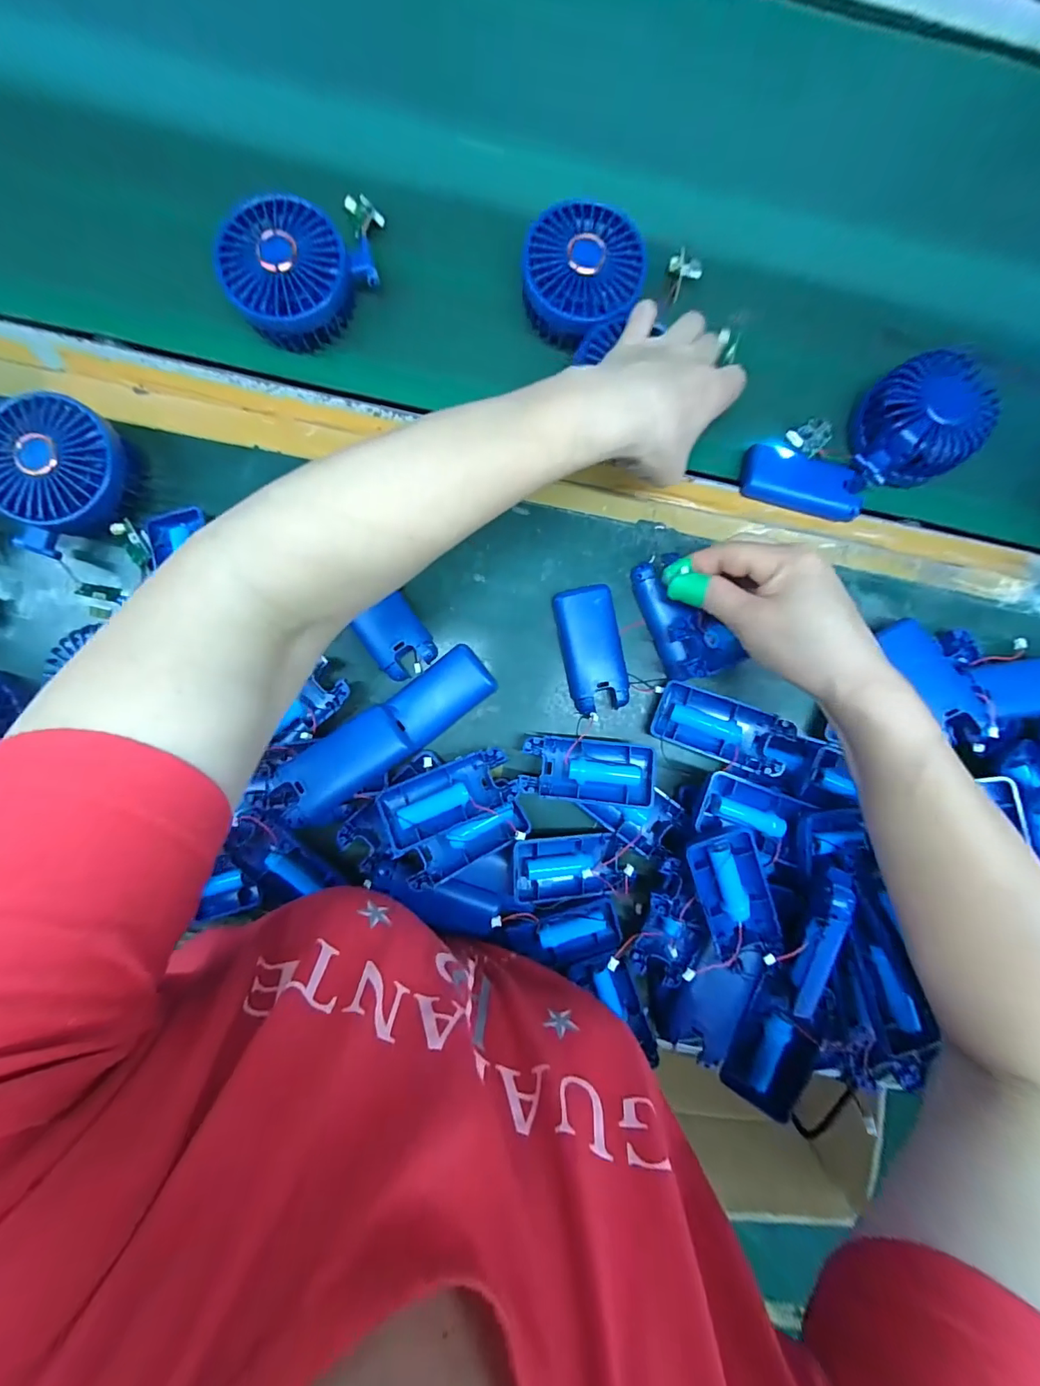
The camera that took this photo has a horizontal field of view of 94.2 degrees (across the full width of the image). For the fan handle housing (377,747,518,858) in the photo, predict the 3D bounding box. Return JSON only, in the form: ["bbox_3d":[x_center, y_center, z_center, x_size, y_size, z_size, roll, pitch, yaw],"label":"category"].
[{"bbox_3d":[-0.051,0.076,0.345,0.094,0.026,0.046,-21,90,-2],"label":"fan handle housing"}]

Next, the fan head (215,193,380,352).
[{"bbox_3d":[-0.165,-0.304,0.352,0.082,0.042,0.096,41,88,-1],"label":"fan head"}]

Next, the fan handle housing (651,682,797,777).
[{"bbox_3d":[0.148,0.027,0.360,0.091,0.020,0.045,20,86,10],"label":"fan handle housing"}]

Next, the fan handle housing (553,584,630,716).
[{"bbox_3d":[0.055,-0.033,0.366,0.045,0.017,0.092,-11,89,-2],"label":"fan handle housing"}]

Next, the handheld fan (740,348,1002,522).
[{"bbox_3d":[0.265,-0.190,0.375,0.179,0.037,0.085,-21,91,11],"label":"handheld fan"}]

